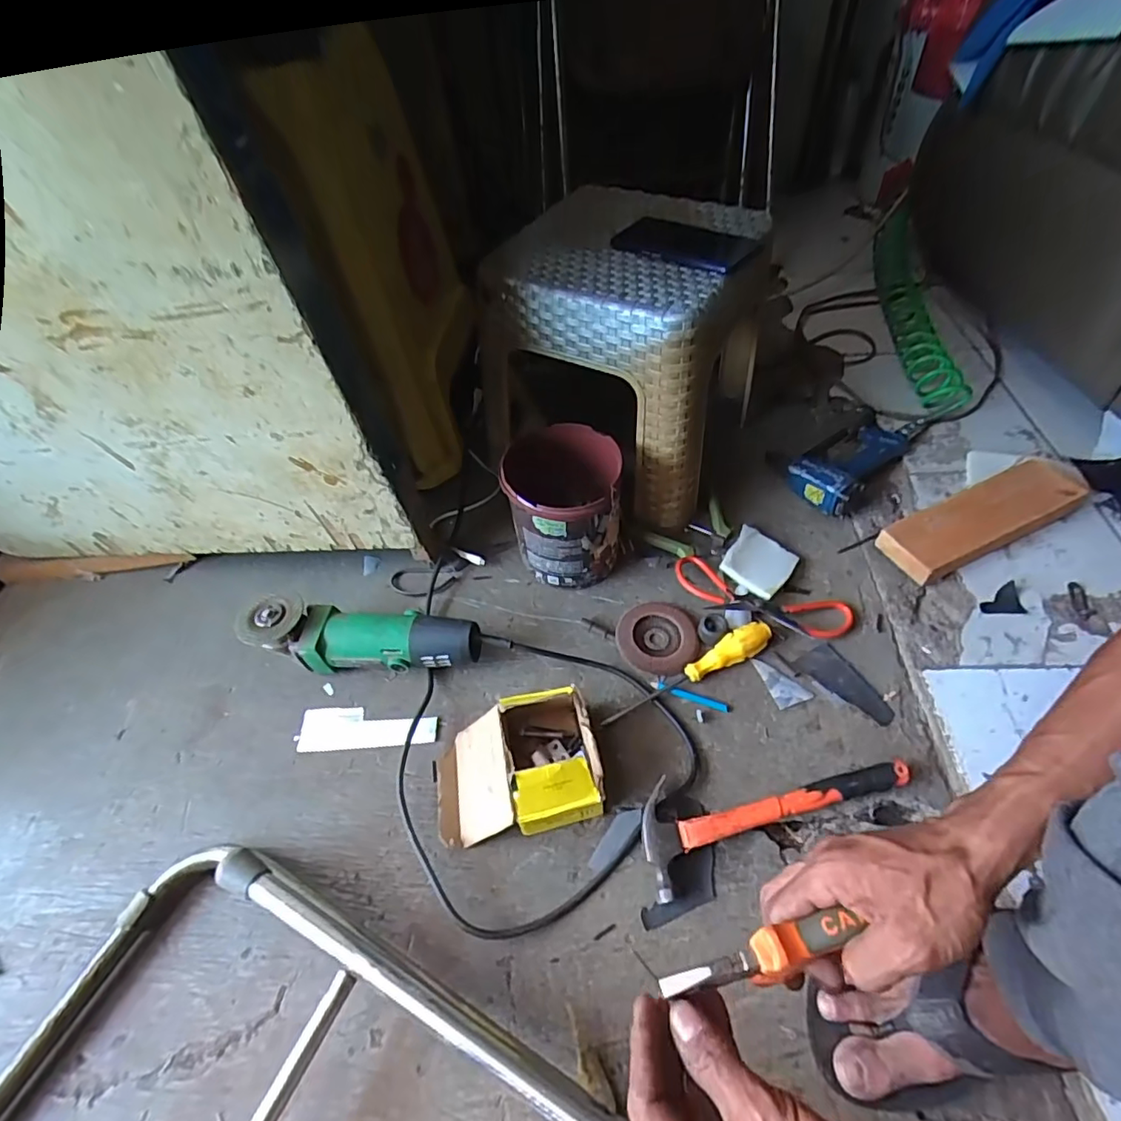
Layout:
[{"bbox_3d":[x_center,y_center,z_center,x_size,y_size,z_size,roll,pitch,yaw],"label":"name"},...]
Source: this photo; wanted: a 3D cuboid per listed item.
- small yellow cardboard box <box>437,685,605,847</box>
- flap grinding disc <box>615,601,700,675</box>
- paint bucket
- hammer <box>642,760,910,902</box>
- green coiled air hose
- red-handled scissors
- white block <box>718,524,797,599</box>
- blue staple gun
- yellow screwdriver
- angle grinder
[{"bbox_3d":[-0.046,0.195,0.536,0.158,0.085,0.115,-11,52,-3],"label":"small yellow cardboard box"},{"bbox_3d":[0.115,0.088,0.651,0.094,0.016,0.093,-3,52,4],"label":"flap grinding disc"},{"bbox_3d":[0.007,-0.061,0.687,0.131,0.161,0.138,-3,52,4],"label":"paint bucket"},{"bbox_3d":[0.200,0.227,0.526,0.262,0.025,0.082,-17,53,-8],"label":"hammer"},{"bbox_3d":[0.659,-0.500,1.038,0.076,0.074,0.690,6,53,10],"label":"green coiled air hose"},{"bbox_3d":[0.240,0.047,0.663,0.208,0.022,0.071,16,55,17],"label":"red-handled scissors"},{"bbox_3d":[0.252,0.001,0.701,0.080,0.025,0.098,29,60,25],"label":"white block"},{"bbox_3d":[0.412,-0.148,0.782,0.197,0.051,0.137,-24,54,-12],"label":"blue staple gun"},{"bbox_3d":[0.145,0.124,0.611,0.216,0.025,0.030,-26,54,-14],"label":"yellow screwdriver"},{"bbox_3d":[-0.220,0.092,0.634,0.260,0.086,0.066,1,52,7],"label":"angle grinder"}]

